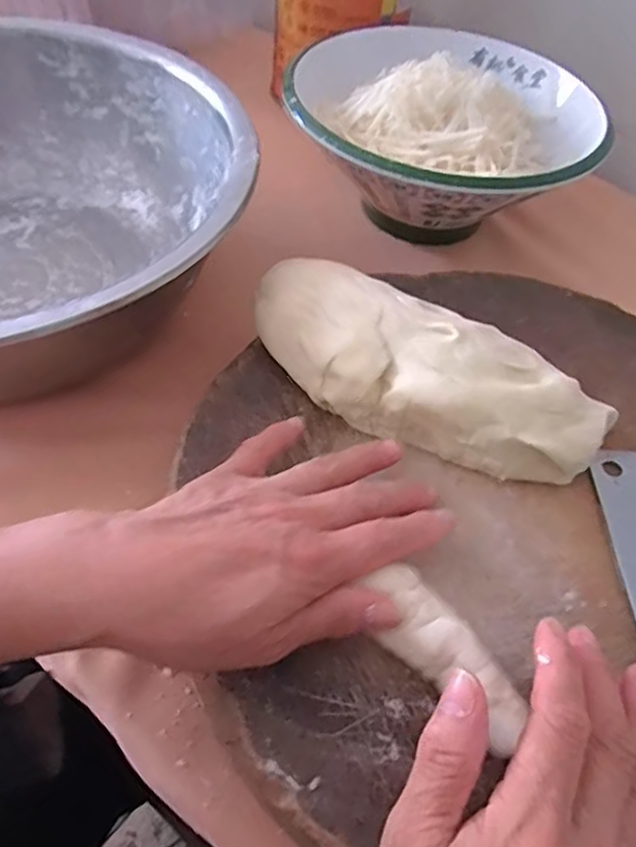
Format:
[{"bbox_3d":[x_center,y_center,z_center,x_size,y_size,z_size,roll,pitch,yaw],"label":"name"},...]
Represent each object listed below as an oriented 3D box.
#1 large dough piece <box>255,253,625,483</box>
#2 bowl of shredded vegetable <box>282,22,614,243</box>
[{"bbox_3d":[0.049,-0.028,0.353,0.200,0.047,0.069,26,53,14],"label":"large dough piece"},{"bbox_3d":[0.088,-0.212,0.514,0.218,0.108,0.221,-4,52,-10],"label":"bowl of shredded vegetable"}]

